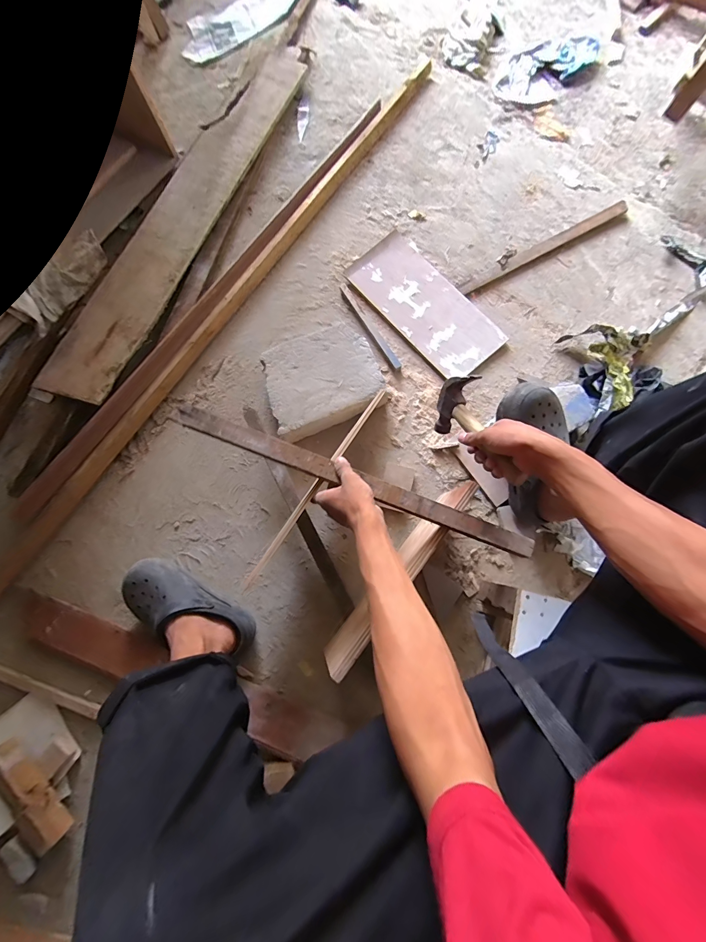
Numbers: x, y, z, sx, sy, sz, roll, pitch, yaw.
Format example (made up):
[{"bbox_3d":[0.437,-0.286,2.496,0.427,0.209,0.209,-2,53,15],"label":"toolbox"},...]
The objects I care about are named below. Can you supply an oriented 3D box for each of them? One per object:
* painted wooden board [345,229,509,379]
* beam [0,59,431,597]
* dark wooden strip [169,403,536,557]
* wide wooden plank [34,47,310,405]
[{"bbox_3d":[0.174,-0.403,0.842,0.183,0.023,0.397,-39,79,-6],"label":"painted wooden board"},{"bbox_3d":[-0.335,-0.377,0.853,0.050,0.032,1.856,33,81,8],"label":"beam"},{"bbox_3d":[0.016,0.019,0.542,0.593,0.008,0.034,22,79,-6],"label":"dark wooden strip"},{"bbox_3d":[-0.412,-0.682,0.884,0.150,0.024,1.141,23,78,-3],"label":"wide wooden plank"}]

